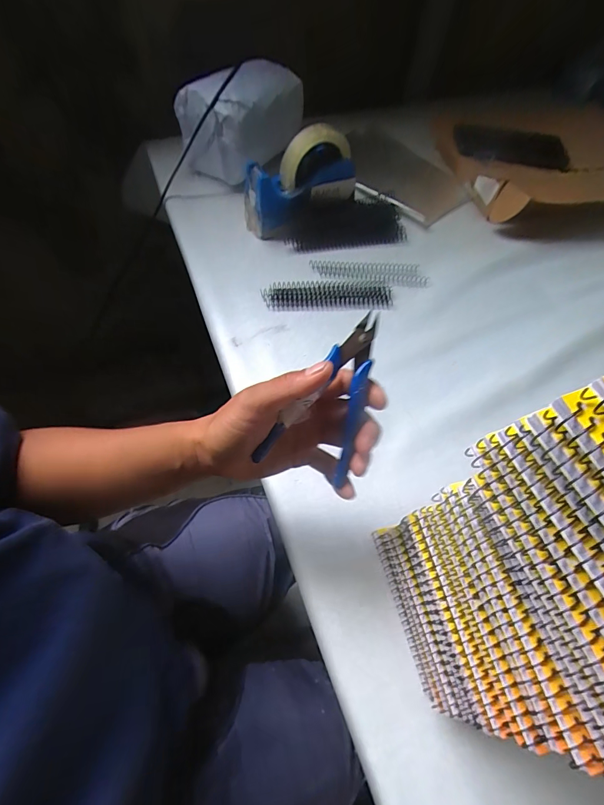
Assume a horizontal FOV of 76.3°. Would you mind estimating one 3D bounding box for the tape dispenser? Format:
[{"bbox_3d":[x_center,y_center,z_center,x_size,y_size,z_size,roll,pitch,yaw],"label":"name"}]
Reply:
[{"bbox_3d":[-0.005,-0.316,0.546,0.157,0.118,0.071,-30,66,-18],"label":"tape dispenser"}]

